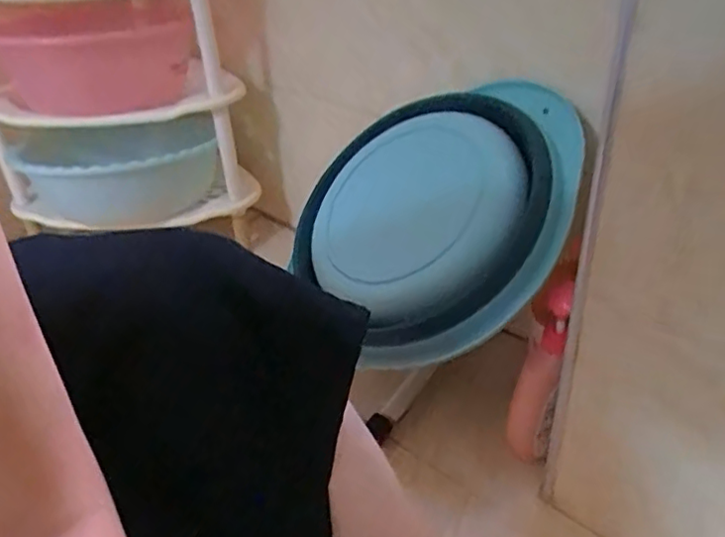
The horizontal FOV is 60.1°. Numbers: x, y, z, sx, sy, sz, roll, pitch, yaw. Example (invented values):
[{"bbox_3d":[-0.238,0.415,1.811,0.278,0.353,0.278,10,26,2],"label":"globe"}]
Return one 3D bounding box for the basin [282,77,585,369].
[{"bbox_3d":[0.091,-0.073,0.748,0.071,0.343,0.340,26,15,-42],"label":"basin"}]

